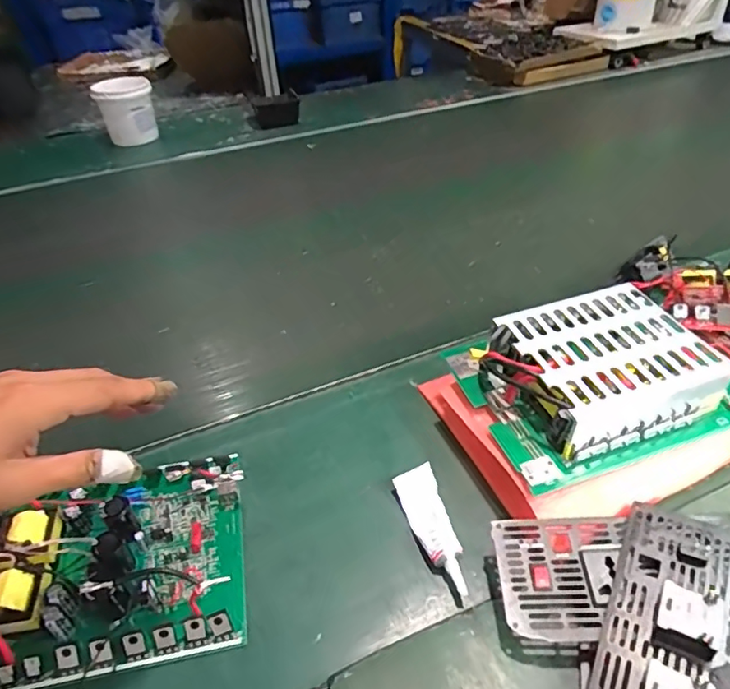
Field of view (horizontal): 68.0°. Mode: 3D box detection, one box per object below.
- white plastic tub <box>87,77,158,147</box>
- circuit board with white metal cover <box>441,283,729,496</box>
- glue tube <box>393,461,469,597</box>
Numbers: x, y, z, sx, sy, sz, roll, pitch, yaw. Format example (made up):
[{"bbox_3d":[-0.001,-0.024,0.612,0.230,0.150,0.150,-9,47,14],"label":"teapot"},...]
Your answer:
[{"bbox_3d":[-0.532,-0.518,1.227,0.125,0.128,0.116,-19,43,-14],"label":"white plastic tub"},{"bbox_3d":[0.223,0.022,0.517,0.241,0.063,0.179,-14,42,-12],"label":"circuit board with white metal cover"},{"bbox_3d":[0.062,0.162,0.479,0.038,0.025,0.114,-16,42,-11],"label":"glue tube"}]

